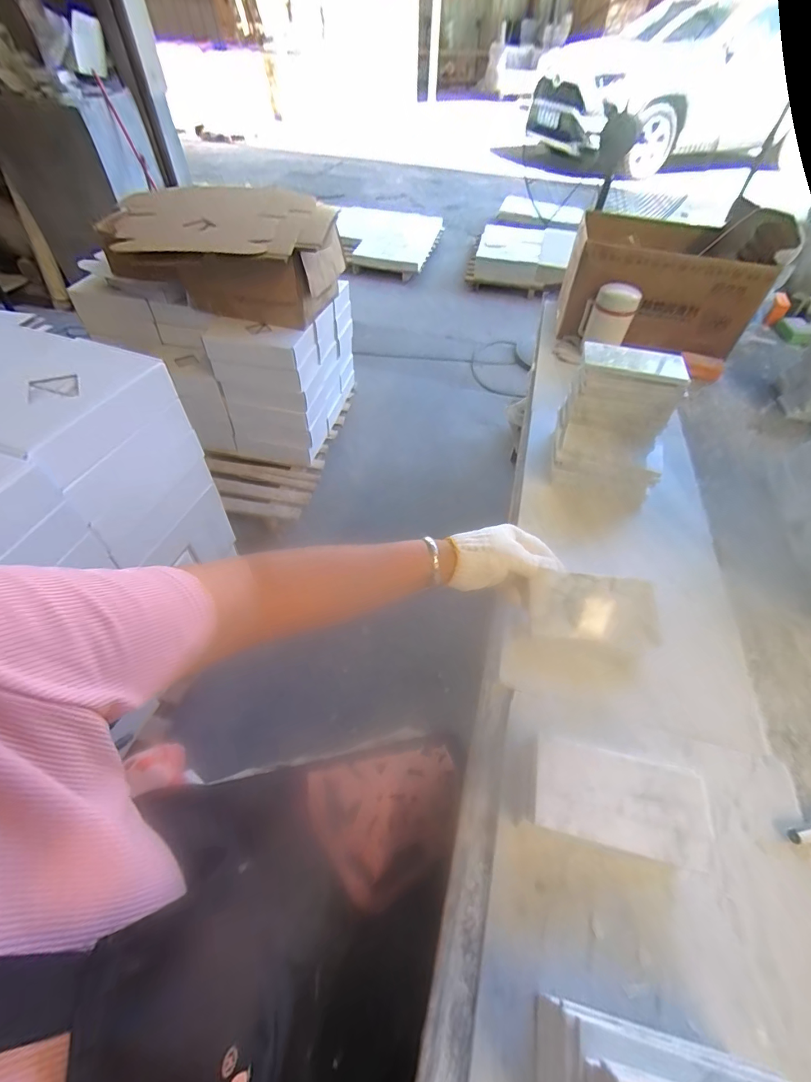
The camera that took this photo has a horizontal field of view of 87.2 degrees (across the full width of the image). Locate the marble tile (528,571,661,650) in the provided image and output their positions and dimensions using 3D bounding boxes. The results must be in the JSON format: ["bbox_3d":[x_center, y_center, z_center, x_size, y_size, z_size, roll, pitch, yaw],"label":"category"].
[{"bbox_3d":[0.213,0.076,0.482,0.139,0.015,0.076,5,74,-2],"label":"marble tile"}]

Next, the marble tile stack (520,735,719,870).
[{"bbox_3d":[0.190,0.245,0.403,0.152,0.051,0.084,9,53,5],"label":"marble tile stack"}]

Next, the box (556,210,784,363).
[{"bbox_3d":[0.607,-0.647,1.049,0.406,0.183,0.324,11,53,6],"label":"box"}]

